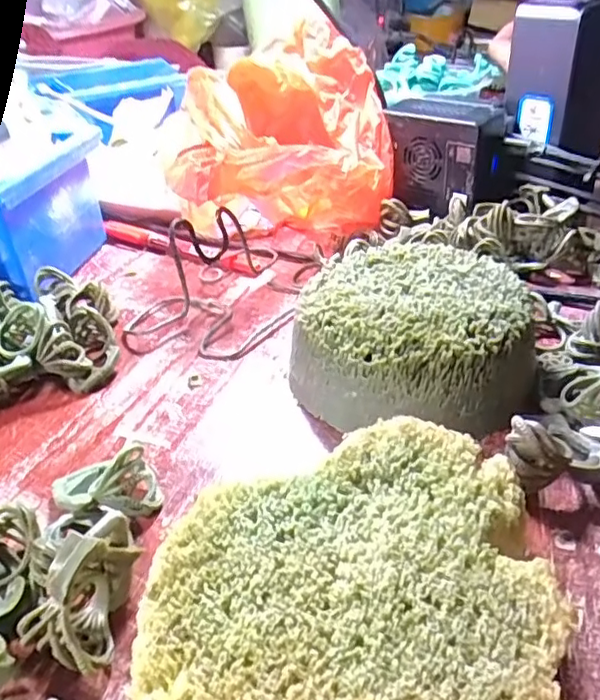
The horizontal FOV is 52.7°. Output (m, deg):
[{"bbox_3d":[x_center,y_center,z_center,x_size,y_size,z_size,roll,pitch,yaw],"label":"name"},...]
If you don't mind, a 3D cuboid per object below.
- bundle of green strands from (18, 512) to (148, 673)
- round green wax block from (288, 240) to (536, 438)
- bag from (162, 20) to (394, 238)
[{"bbox_3d":[-0.064,0.073,0.185,0.018,0.035,0.040,4,37,10],"label":"bundle of green strands"},{"bbox_3d":[0.048,-0.008,0.277,0.100,0.045,0.096,-1,36,4],"label":"round green wax block"},{"bbox_3d":[-0.014,-0.136,0.410,0.146,0.109,0.196,-12,37,-12],"label":"bag"}]

